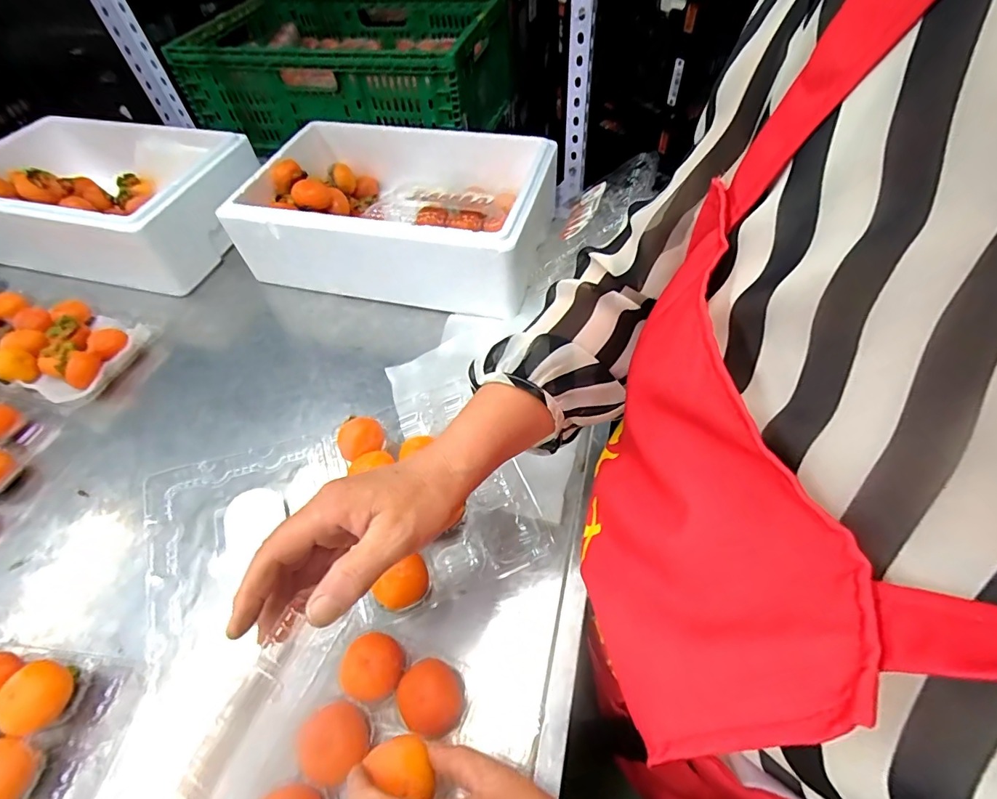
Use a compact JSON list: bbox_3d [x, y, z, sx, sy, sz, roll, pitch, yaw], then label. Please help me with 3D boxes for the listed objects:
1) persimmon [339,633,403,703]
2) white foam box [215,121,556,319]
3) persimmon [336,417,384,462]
[{"bbox_3d":[-0.103,0.224,0.389,0.053,0.049,0.052,-2,50,2],"label":"persimmon"},{"bbox_3d":[-0.157,-0.297,0.773,0.450,0.182,0.283,8,51,10],"label":"white foam box"},{"bbox_3d":[-0.161,0.050,0.549,0.053,0.045,0.042,-14,51,-8],"label":"persimmon"}]

